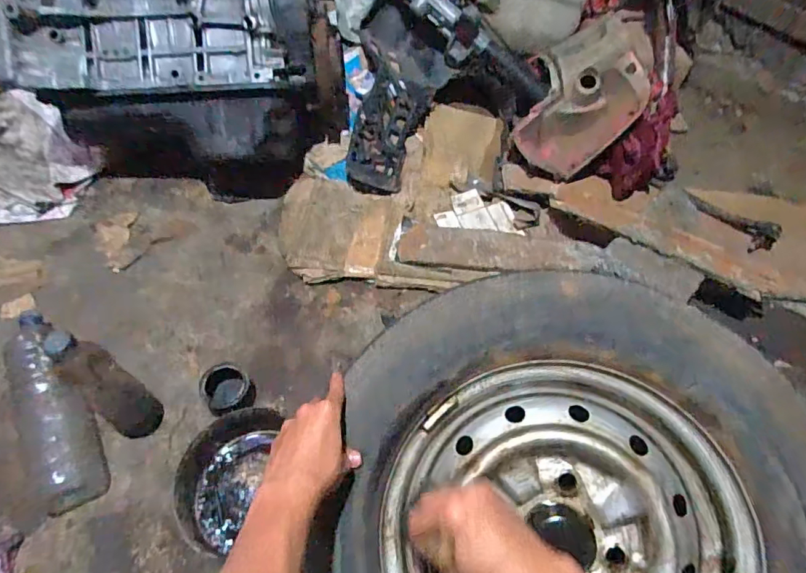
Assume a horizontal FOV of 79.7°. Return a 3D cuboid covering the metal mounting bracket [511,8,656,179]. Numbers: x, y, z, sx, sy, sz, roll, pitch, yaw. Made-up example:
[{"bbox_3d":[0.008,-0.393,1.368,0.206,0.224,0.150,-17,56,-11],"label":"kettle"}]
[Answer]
[{"bbox_3d":[0.373,-0.401,1.007,0.230,0.059,0.322,46,110,0],"label":"metal mounting bracket"}]

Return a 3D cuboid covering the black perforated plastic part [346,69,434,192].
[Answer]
[{"bbox_3d":[-0.036,-0.338,1.068,0.136,0.094,0.279,20,84,7],"label":"black perforated plastic part"}]

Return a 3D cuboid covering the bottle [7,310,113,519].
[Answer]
[{"bbox_3d":[-0.528,0.173,0.724,0.095,0.068,0.311,-22,61,-18],"label":"bottle"}]

